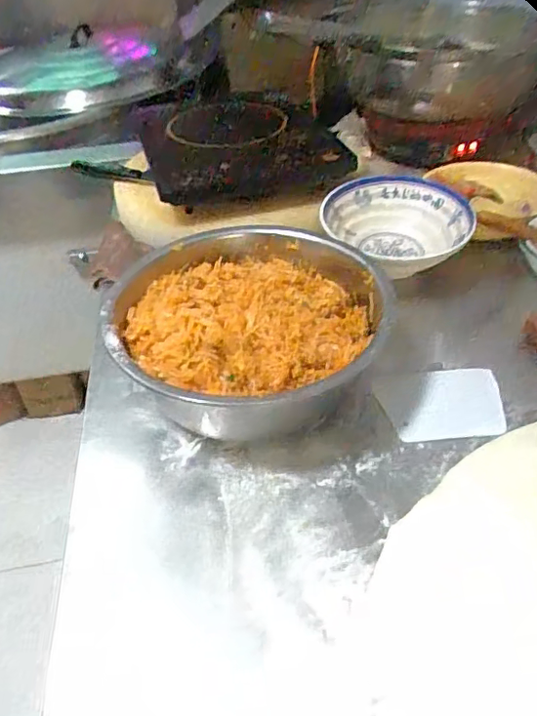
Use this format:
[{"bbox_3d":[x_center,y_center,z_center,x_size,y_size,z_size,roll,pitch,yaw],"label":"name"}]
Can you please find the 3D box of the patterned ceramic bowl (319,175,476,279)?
[{"bbox_3d":[0.180,-0.174,0.775,0.182,0.070,0.195,-2,42,2],"label":"patterned ceramic bowl"}]

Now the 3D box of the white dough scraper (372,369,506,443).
[{"bbox_3d":[0.182,0.047,0.595,0.129,0.007,0.096,-2,43,-2],"label":"white dough scraper"}]

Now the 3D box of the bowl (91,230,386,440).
[{"bbox_3d":[-0.016,-0.024,0.611,0.290,0.109,0.291,-2,42,2],"label":"bowl"}]

